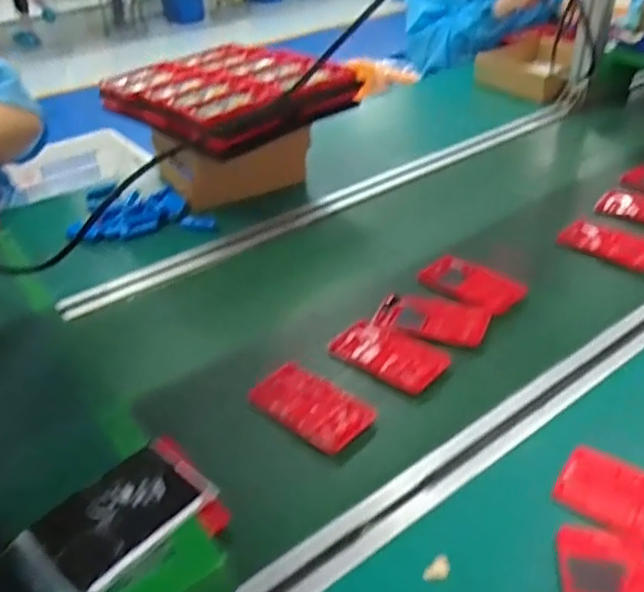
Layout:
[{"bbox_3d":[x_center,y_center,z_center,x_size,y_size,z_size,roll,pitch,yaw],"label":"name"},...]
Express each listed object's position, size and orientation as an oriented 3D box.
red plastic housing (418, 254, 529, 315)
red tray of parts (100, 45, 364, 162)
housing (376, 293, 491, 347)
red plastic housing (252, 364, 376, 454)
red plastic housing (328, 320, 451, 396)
[{"bbox_3d":[0.179,-0.014,0.761,0.120,0.009,0.076,24,46,32],"label":"red plastic housing"},{"bbox_3d":[-0.144,-0.304,0.932,0.262,0.059,0.317,-32,43,-32],"label":"red tray of parts"},{"bbox_3d":[0.124,0.023,0.712,0.120,0.007,0.076,14,42,22],"label":"housing"},{"bbox_3d":[-0.012,0.104,0.616,0.118,0.015,0.075,25,47,33],"label":"red plastic housing"},{"bbox_3d":[0.070,0.060,0.670,0.117,0.005,0.066,24,46,32],"label":"red plastic housing"}]

